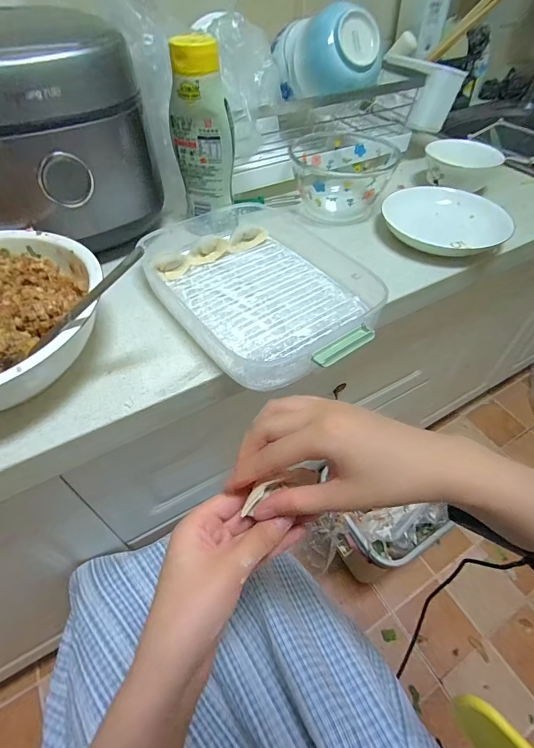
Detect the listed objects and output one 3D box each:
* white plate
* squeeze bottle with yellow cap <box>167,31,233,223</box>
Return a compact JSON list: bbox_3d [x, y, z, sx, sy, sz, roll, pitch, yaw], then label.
[{"bbox_3d":[0.267,-0.228,0.561,0.175,0.032,0.175,0,50,0],"label":"white plate"},{"bbox_3d":[-0.080,-0.293,0.473,0.054,0.194,0.054,-30,56,-23],"label":"squeeze bottle with yellow cap"}]

